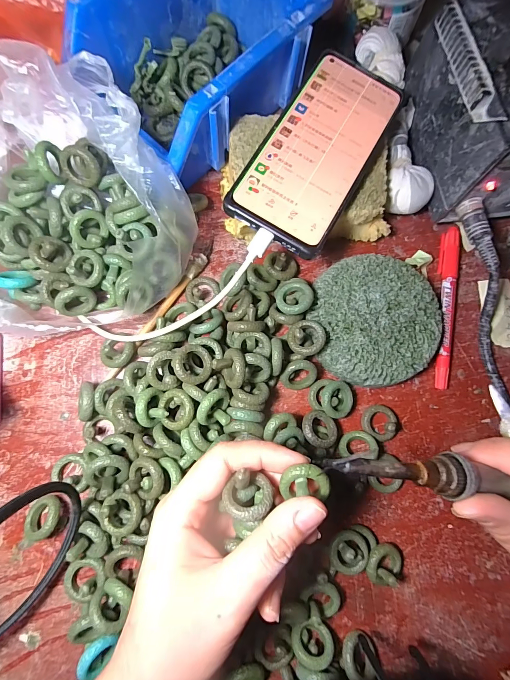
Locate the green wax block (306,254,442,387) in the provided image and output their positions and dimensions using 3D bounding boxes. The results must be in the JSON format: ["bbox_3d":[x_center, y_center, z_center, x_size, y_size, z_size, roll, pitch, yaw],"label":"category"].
[{"bbox_3d":[0.094,-0.017,0.252,0.096,0.019,0.098,-14,86,-6],"label":"green wax block"}]

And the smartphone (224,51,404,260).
[{"bbox_3d":[0.047,-0.140,0.237,0.078,0.005,0.160,29,78,0],"label":"smartphone"}]

